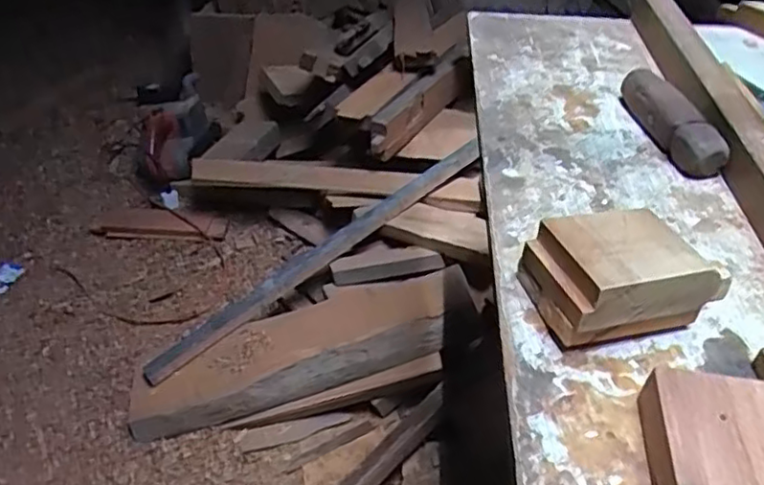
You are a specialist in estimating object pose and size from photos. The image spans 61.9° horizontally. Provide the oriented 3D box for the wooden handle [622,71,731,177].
[{"bbox_3d":[0.301,-0.127,0.663,0.031,0.041,0.163,-4,42,-8],"label":"wooden handle"}]

